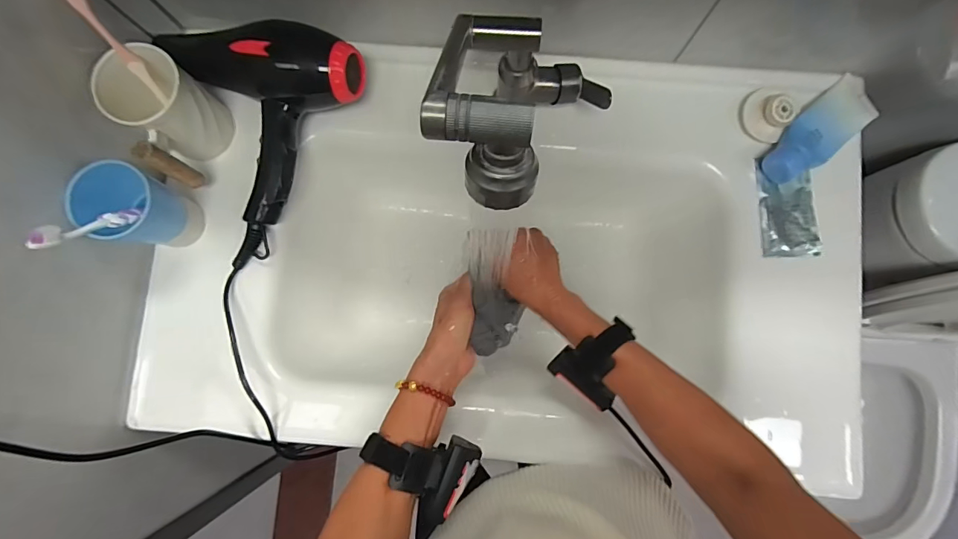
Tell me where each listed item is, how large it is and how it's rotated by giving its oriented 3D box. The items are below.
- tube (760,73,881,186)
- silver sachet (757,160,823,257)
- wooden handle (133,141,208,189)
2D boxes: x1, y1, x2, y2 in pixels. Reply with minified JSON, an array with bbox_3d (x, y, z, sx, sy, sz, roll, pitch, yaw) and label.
[{"bbox_3d":[0.378,-0.152,0.473,0.145,0.036,0.061,-41,85,-4],"label":"tube"},{"bbox_3d":[0.343,-0.068,0.478,0.058,0.010,0.107,-3,84,0],"label":"silver sachet"},{"bbox_3d":[-0.300,-0.101,0.421,0.018,0.073,0.019,35,85,4],"label":"wooden handle"}]

